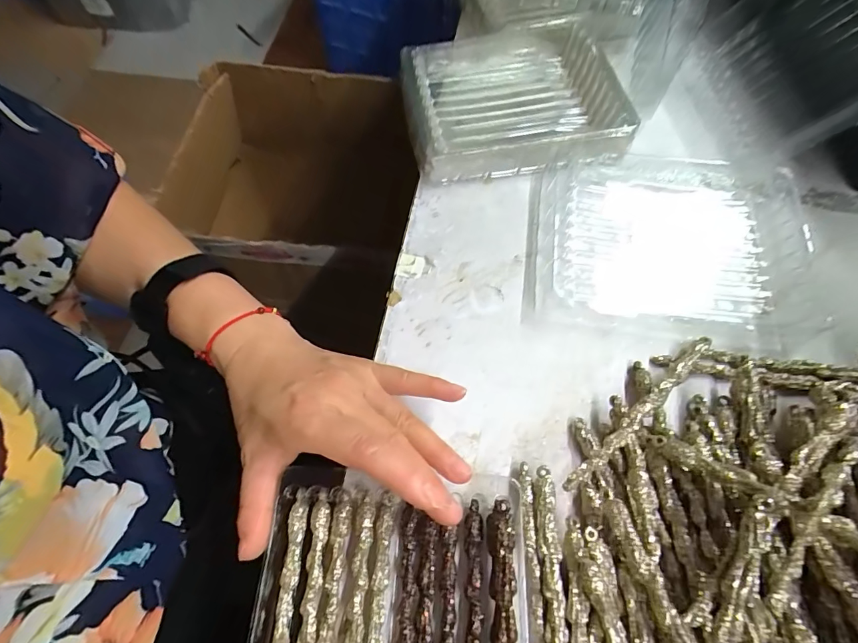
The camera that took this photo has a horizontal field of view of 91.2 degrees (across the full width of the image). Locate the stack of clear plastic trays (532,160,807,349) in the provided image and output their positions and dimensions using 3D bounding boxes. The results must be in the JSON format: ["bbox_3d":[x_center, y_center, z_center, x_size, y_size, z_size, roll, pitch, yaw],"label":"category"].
[{"bbox_3d":[0.179,-0.065,0.324,0.194,0.019,0.161,5,66,4],"label":"stack of clear plastic trays"}]

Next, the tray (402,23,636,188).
[{"bbox_3d":[0.070,-0.201,0.381,0.183,0.035,0.158,-11,66,-3],"label":"tray"}]

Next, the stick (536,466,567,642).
[{"bbox_3d":[0.065,0.155,0.217,0.010,0.006,0.148,2,65,2],"label":"stick"}]

